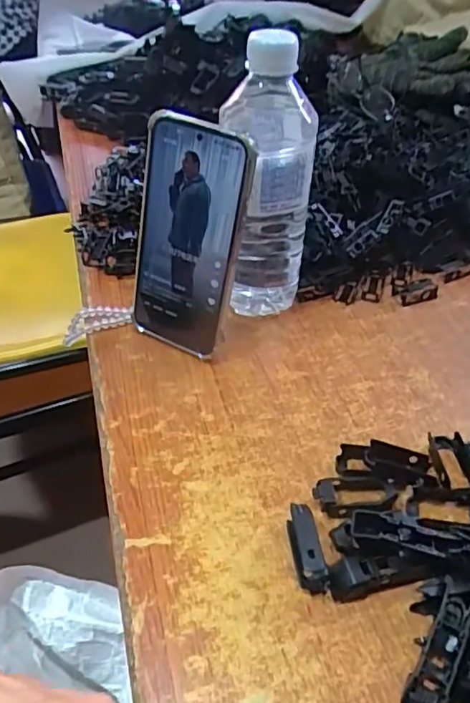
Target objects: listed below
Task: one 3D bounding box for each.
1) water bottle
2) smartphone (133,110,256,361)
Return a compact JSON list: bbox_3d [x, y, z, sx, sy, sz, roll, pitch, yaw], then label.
[{"bbox_3d":[0.024,-0.116,0.431,0.066,0.217,0.070,1,43,0],"label":"water bottle"},{"bbox_3d":[-0.037,-0.081,0.419,0.084,0.169,0.010,24,32,18],"label":"smartphone"}]

